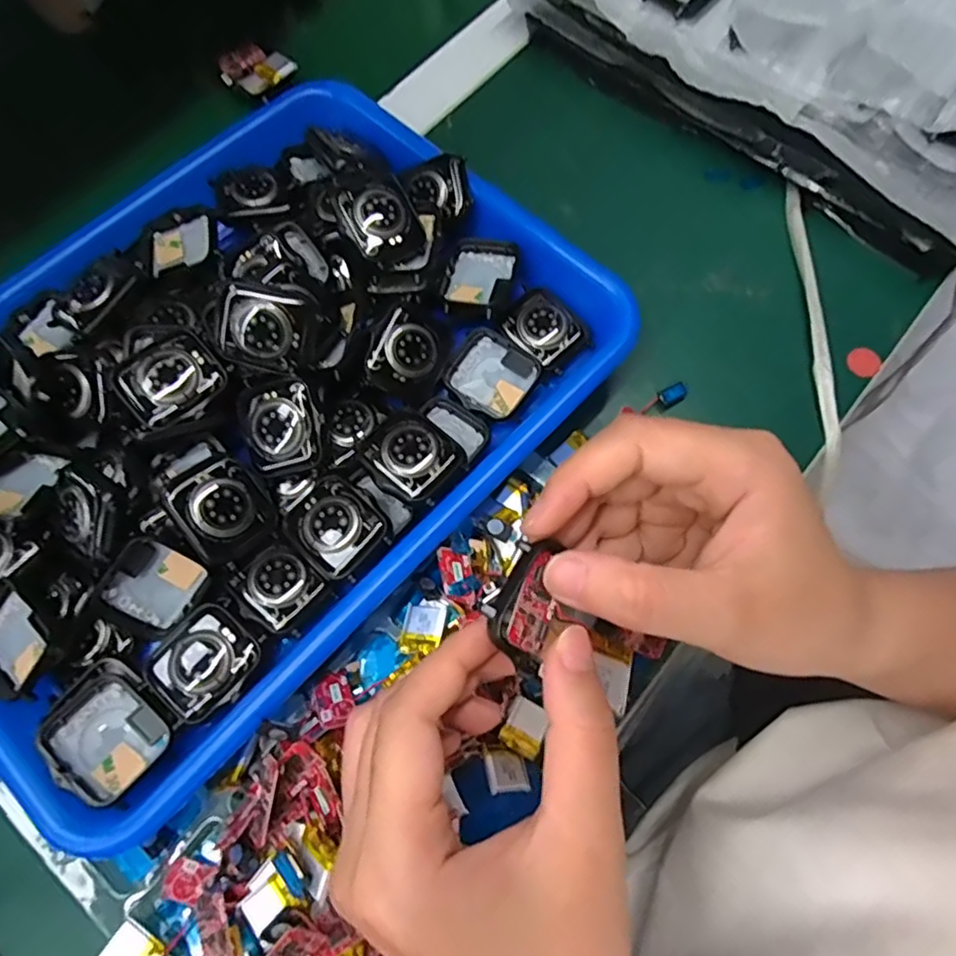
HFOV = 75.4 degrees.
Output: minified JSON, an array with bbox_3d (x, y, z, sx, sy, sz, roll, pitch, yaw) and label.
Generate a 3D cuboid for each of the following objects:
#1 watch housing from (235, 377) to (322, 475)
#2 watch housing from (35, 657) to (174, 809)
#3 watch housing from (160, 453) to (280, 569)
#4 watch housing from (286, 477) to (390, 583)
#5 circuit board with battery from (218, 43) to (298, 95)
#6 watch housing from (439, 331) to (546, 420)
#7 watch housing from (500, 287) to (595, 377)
[{"bbox_3d":[-0.086,-0.022,0.269,0.035,0.009,0.040,-20,94,5],"label":"watch housing"},{"bbox_3d":[-0.146,0.097,0.242,0.045,0.015,0.039,36,75,13],"label":"watch housing"},{"bbox_3d":[-0.109,0.012,0.262,0.036,0.013,0.043,-38,99,-29],"label":"watch housing"},{"bbox_3d":[-0.062,0.020,0.268,0.042,0.016,0.036,41,76,14],"label":"watch housing"},{"bbox_3d":[-0.140,-0.258,0.389,0.044,0.007,0.036,39,76,14],"label":"circuit board with battery"},{"bbox_3d":[0.006,-0.050,0.298,0.040,0.007,0.038,32,74,12],"label":"watch housing"},{"bbox_3d":[0.034,-0.074,0.305,0.033,0.010,0.041,-40,74,-12],"label":"watch housing"}]

